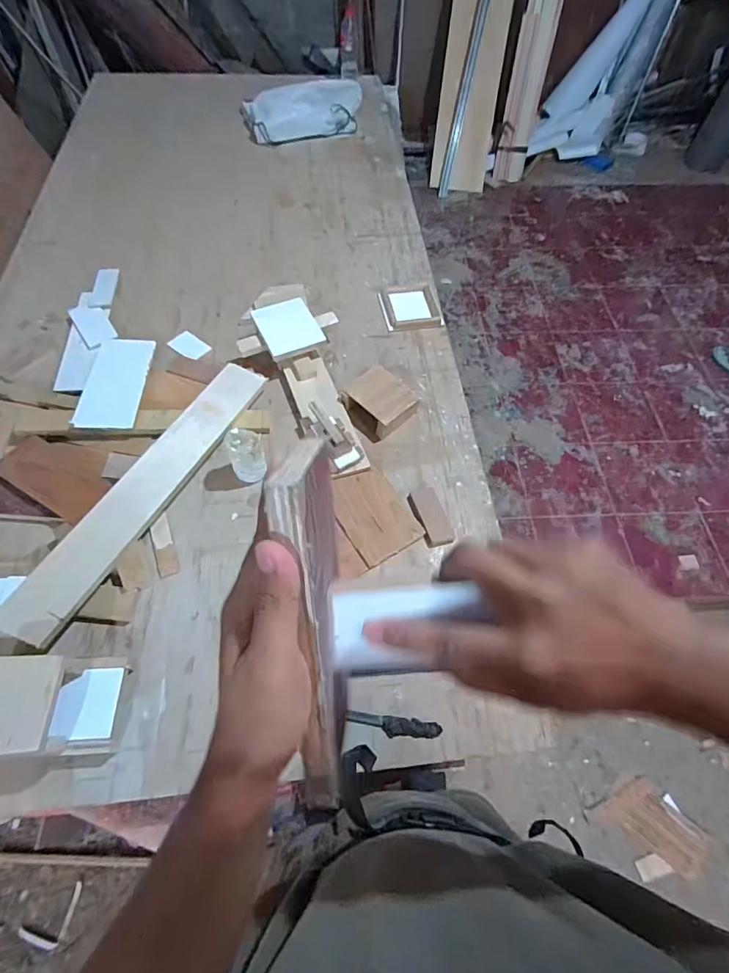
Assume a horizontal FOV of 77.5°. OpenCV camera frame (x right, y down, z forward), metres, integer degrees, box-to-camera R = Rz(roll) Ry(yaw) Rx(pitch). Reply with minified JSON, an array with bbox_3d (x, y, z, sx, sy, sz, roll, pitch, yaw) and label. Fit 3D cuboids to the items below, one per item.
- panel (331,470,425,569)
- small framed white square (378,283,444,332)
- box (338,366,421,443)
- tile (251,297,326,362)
[{"bbox_3d":[0.017,0.052,0.881,0.133,0.010,0.187,-22,61,-23],"label":"panel"},{"bbox_3d":[0.118,-0.468,1.175,0.145,0.031,0.151,-9,61,-7],"label":"small framed white square"},{"bbox_3d":[0.031,-0.179,0.987,0.134,0.062,0.136,-35,67,-20],"label":"box"},{"bbox_3d":[-0.173,-0.361,1.029,0.125,0.021,0.149,-21,63,-13],"label":"tile"}]

